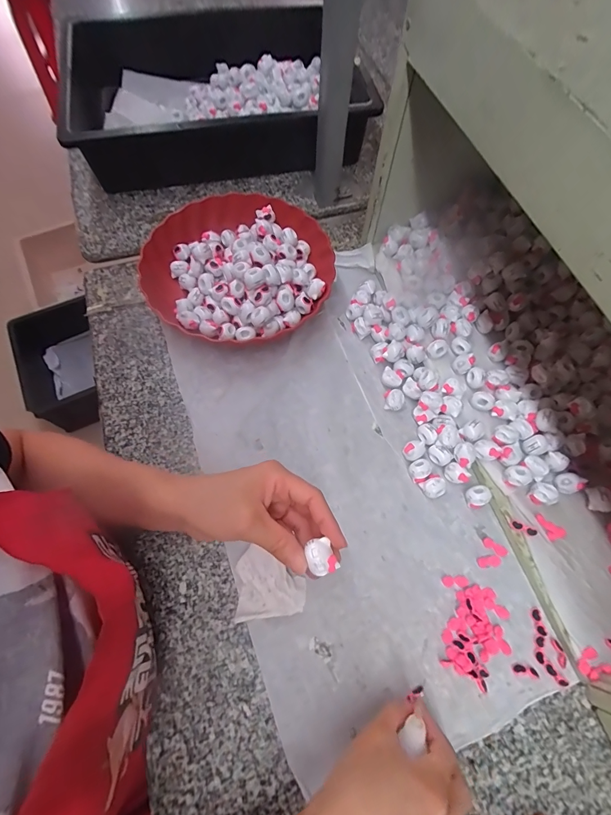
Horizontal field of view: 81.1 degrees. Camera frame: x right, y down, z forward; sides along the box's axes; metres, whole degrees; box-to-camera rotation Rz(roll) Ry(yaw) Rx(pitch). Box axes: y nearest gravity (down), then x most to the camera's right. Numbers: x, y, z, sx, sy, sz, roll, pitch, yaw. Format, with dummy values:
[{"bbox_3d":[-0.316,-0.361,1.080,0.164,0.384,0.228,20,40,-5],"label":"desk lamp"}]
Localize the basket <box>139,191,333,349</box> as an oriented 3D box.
[{"bbox_3d":[-0.087,-0.193,0.478,0.240,0.067,0.223,0,67,-1],"label":"basket"}]

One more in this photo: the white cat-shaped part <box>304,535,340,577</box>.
[{"bbox_3d":[0.011,0.111,0.264,0.020,0.008,0.025,-23,68,-12],"label":"white cat-shaped part"}]

